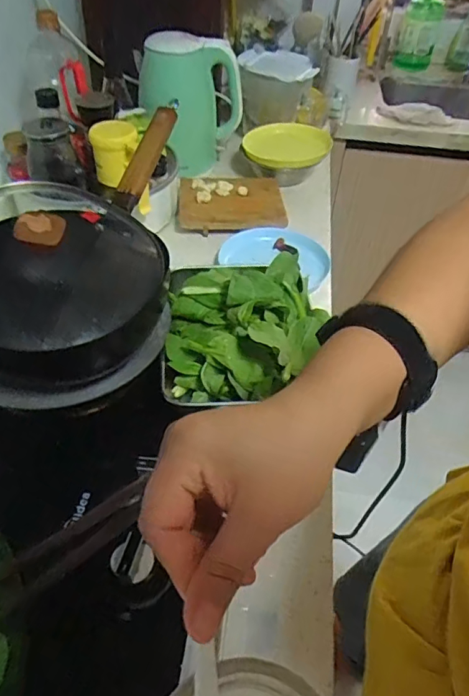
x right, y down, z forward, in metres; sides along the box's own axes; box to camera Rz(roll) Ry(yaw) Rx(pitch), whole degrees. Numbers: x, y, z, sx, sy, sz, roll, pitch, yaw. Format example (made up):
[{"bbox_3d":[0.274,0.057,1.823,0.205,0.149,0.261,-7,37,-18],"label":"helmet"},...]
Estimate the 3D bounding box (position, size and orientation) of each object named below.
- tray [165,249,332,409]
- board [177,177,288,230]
[{"bbox_3d":[0.013,-0.036,0.641,0.194,0.102,0.242,2,45,-2],"label":"tray"},{"bbox_3d":[-0.006,-0.269,0.917,0.193,0.021,0.149,0,54,0],"label":"board"}]

